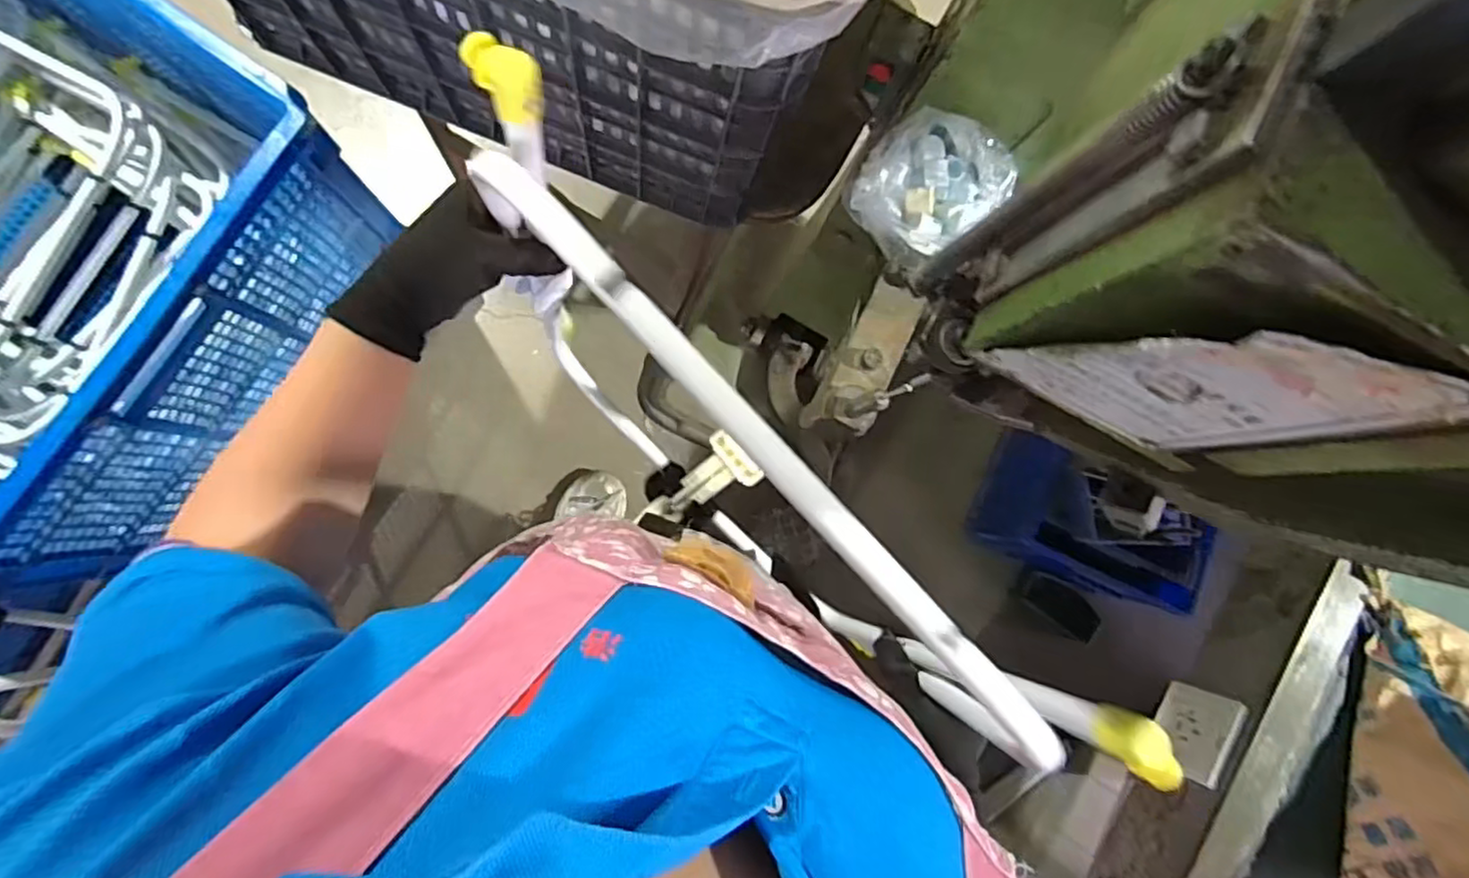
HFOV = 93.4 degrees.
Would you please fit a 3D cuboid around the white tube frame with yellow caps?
[{"bbox_3d":[-0.001,0.022,0.520,0.062,0.447,0.457,-44,92,-9],"label":"white tube frame with yellow caps"}]

